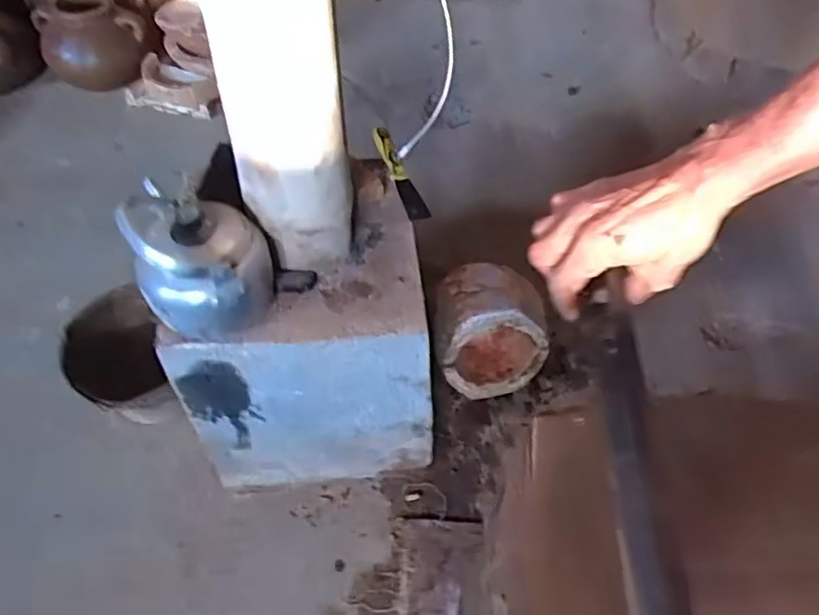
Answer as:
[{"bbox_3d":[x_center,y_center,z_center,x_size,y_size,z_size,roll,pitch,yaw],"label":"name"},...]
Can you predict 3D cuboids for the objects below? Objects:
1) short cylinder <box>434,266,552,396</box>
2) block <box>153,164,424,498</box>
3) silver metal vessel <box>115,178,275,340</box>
[{"bbox_3d":[0.147,0.030,1.244,0.196,0.205,0.200,-2,51,-1],"label":"short cylinder"},{"bbox_3d":[-0.163,0.073,1.085,0.356,0.421,0.273,-7,52,-6],"label":"block"},{"bbox_3d":[-0.251,-0.056,0.813,0.148,0.140,0.123,-14,53,-12],"label":"silver metal vessel"}]

